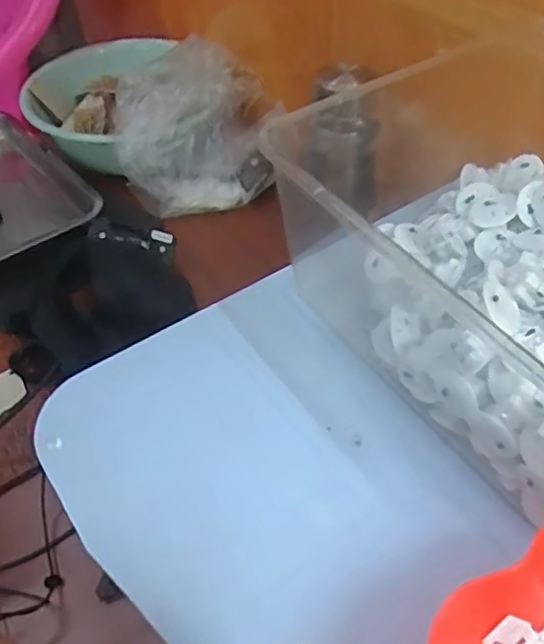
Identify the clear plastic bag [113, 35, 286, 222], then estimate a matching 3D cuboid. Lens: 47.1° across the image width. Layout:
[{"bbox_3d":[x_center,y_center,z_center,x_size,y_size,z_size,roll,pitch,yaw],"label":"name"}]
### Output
[{"bbox_3d":[-0.094,-0.260,0.840,0.216,0.159,0.143,-7,48,-3],"label":"clear plastic bag"}]

